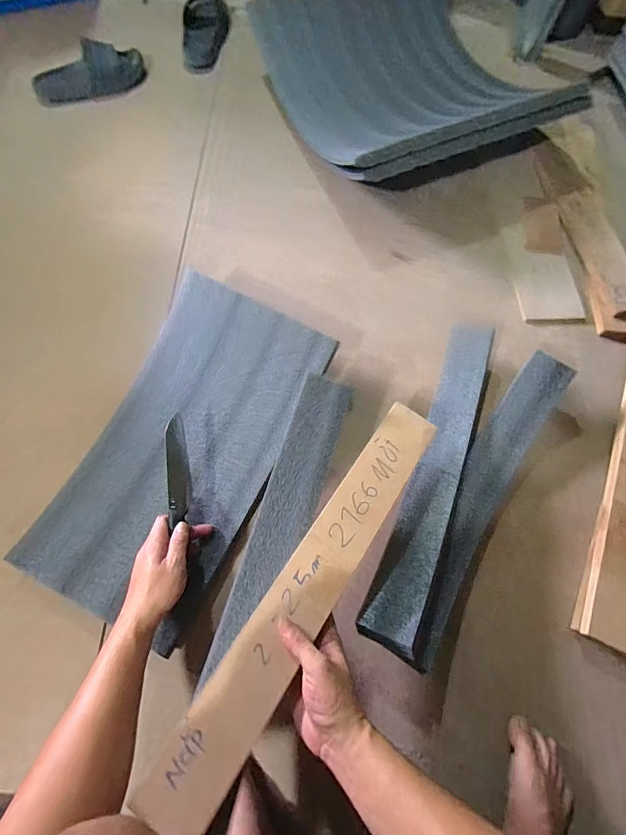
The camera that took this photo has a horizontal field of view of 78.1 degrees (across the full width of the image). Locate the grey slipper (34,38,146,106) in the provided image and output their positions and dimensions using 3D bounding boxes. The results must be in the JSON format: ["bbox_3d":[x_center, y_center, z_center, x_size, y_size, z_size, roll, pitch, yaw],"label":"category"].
[{"bbox_3d":[-0.544,-0.837,0.933,0.272,0.059,0.099,-25,73,-9],"label":"grey slipper"}]

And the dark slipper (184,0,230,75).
[{"bbox_3d":[-0.284,-0.993,0.982,0.112,0.054,0.216,1,71,0],"label":"dark slipper"}]

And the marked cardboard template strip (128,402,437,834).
[{"bbox_3d":[0.009,0.181,0.456,0.071,0.009,0.509,33,64,10],"label":"marked cardboard template strip"}]

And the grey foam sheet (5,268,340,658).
[{"bbox_3d":[-0.205,0.034,0.594,0.292,0.043,0.495,27,80,6],"label":"grey foam sheet"}]

